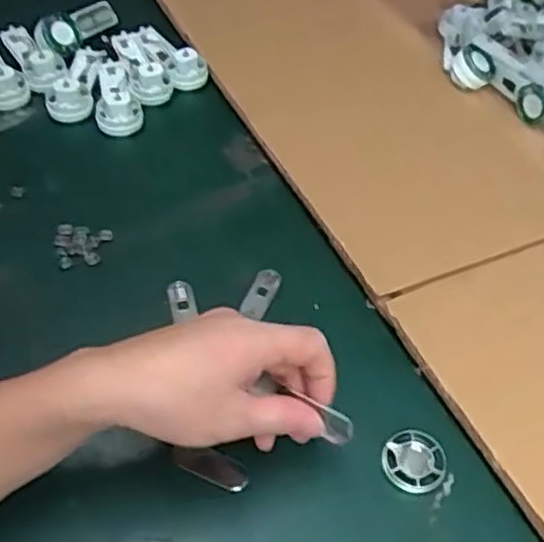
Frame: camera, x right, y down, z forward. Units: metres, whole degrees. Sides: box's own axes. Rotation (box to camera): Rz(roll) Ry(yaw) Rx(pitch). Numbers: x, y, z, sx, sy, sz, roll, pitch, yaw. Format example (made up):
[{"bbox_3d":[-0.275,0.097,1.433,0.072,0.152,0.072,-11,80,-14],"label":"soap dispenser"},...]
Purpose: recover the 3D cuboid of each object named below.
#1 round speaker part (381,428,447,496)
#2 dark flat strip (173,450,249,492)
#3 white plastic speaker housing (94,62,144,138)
[{"bbox_3d":[0.091,0.121,0.459,0.041,0.007,0.038,2,50,-3],"label":"round speaker part"},{"bbox_3d":[-0.037,0.122,0.447,0.048,0.006,0.016,23,52,-4],"label":"dark flat strip"},{"bbox_3d":[-0.143,-0.159,0.656,0.040,0.032,0.090,-11,52,-13],"label":"white plastic speaker housing"}]

